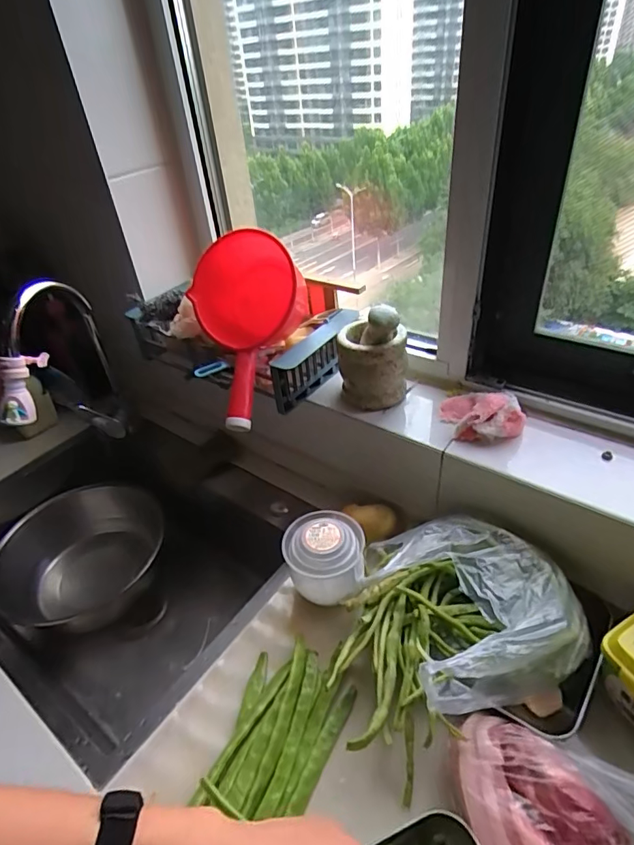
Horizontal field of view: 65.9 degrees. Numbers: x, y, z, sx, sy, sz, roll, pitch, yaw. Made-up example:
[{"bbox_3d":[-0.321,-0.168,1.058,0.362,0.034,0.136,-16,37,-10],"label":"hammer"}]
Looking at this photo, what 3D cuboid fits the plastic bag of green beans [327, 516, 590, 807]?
[{"bbox_3d":[0.148,0.206,0.556,0.272,0.115,0.211,-20,40,-16],"label":"plastic bag of green beans"}]

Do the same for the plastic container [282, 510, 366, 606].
[{"bbox_3d":[0.011,0.174,0.650,0.102,0.075,0.102,-4,38,4],"label":"plastic container"}]

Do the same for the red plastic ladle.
[{"bbox_3d":[-0.096,-0.130,0.728,0.170,0.143,0.265,-7,64,0],"label":"red plastic ladle"}]

